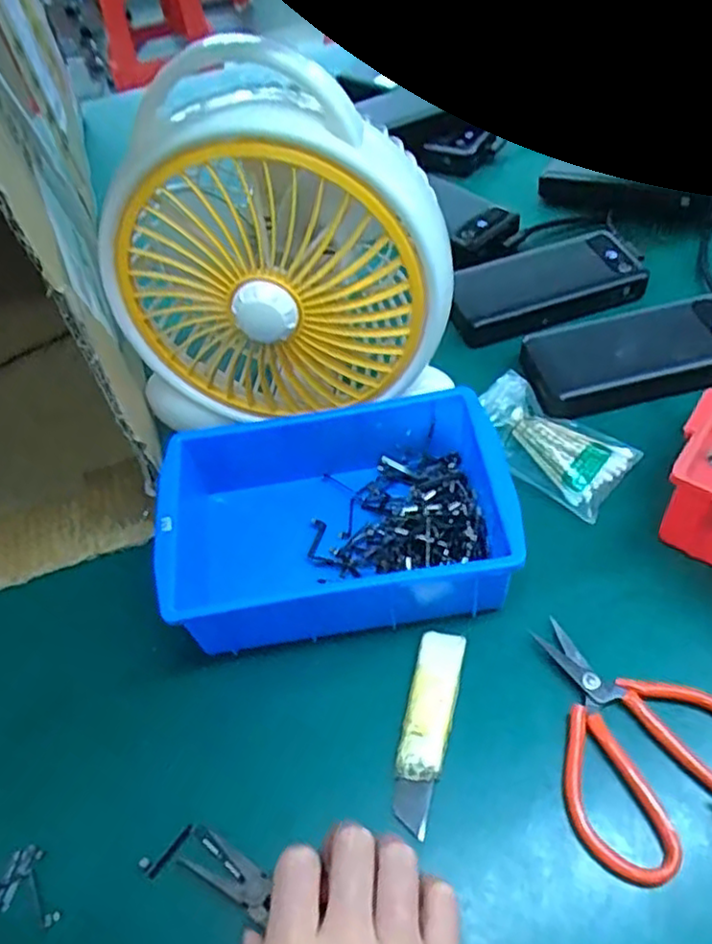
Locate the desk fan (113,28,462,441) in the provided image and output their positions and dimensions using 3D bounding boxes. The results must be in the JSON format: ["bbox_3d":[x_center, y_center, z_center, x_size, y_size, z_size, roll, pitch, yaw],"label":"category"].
[{"bbox_3d":[-0.049,-0.118,0.431,0.207,0.231,0.078,6,53,12],"label":"desk fan"}]

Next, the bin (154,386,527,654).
[{"bbox_3d":[-0.013,0.030,0.424,0.199,0.063,0.134,-10,51,-1],"label":"bin"}]

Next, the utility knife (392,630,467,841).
[{"bbox_3d":[0.038,0.135,0.377,0.024,0.006,0.105,9,53,14],"label":"utility knife"}]

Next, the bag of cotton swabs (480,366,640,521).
[{"bbox_3d":[0.127,-0.020,0.474,0.107,0.024,0.070,35,63,29],"label":"bag of cotton swabs"}]

